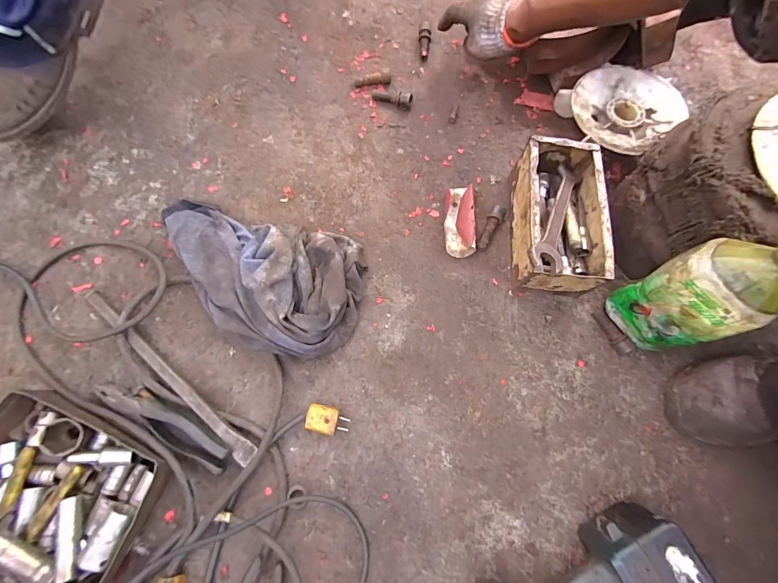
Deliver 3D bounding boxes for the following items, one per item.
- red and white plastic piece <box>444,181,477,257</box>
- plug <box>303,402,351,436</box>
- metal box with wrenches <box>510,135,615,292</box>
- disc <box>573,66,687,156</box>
[{"bbox_3d":[0.109,-0.113,0.520,0.043,0.028,0.121,2,75,2],"label":"red and white plastic piece"},{"bbox_3d":[-0.079,0.165,0.435,0.054,0.024,0.032,12,76,4],"label":"plug"},{"bbox_3d":[0.238,-0.107,0.478,0.109,0.092,0.206,7,76,3],"label":"metal box with wrenches"},{"bbox_3d":[0.377,-0.298,0.546,0.172,0.025,0.154,-38,78,-8],"label":"disc"}]

